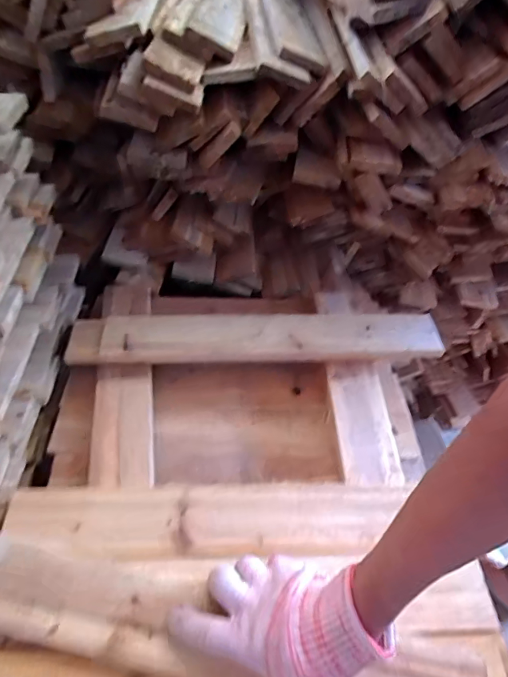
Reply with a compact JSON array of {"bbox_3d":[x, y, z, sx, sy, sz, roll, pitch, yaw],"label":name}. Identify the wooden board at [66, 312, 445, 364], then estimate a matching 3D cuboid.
[{"bbox_3d":[0.003,-0.001,0.664,0.534,0.035,0.076,0,69,-5],"label":"wooden board"}]

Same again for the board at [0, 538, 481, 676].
[{"bbox_3d":[-0.050,0.258,0.400,0.482,0.013,0.071,11,46,6],"label":"board"}]

